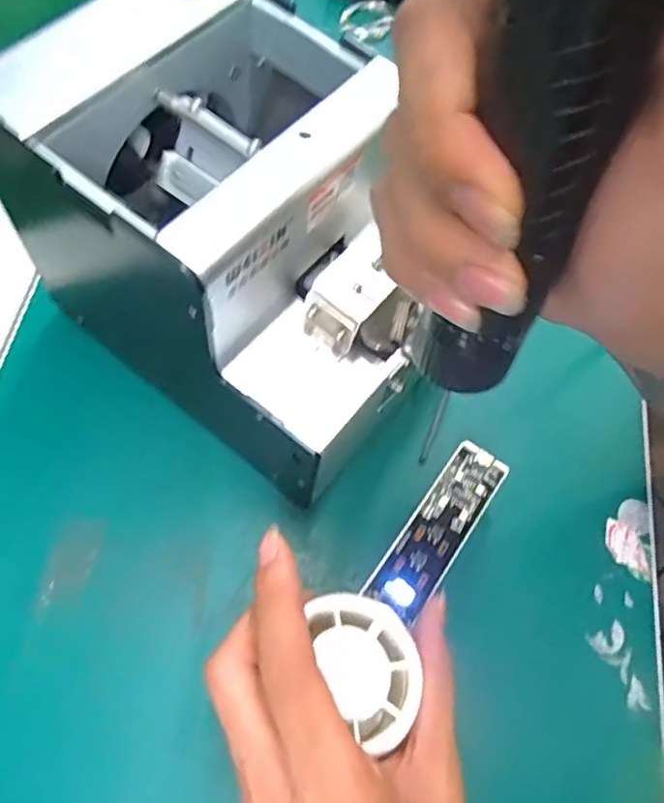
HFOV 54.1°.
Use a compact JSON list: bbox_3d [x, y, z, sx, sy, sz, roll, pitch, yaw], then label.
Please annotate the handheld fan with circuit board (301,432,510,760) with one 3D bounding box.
[{"bbox_3d":[0.034,0.068,0.272,0.047,0.020,0.134,31,48,11],"label":"handheld fan with circuit board"}]

